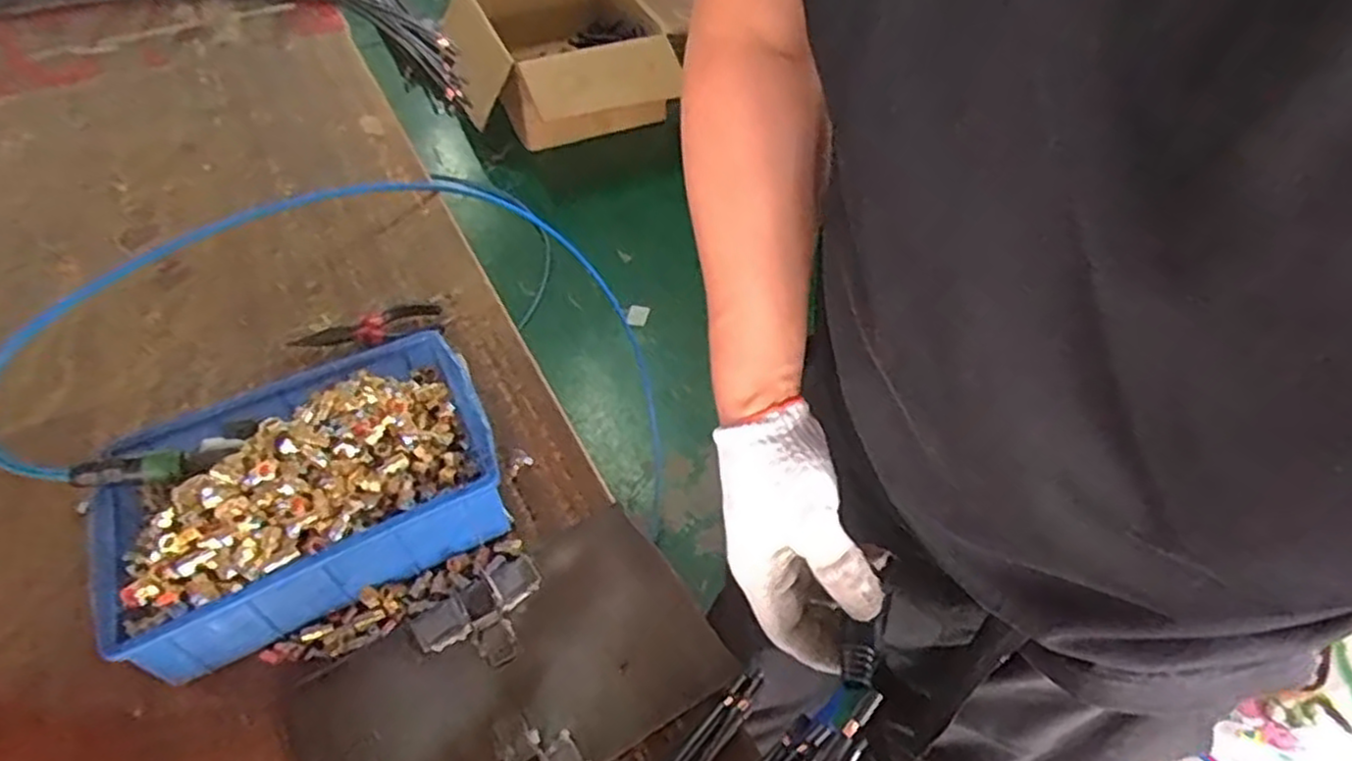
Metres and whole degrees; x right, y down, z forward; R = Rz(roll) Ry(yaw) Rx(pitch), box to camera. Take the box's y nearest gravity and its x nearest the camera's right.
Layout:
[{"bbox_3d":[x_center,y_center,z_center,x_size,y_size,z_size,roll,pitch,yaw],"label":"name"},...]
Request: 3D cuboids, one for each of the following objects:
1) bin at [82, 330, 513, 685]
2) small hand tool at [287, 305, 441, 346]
[{"bbox_3d":[-0.302,0.094,0.636,0.300,0.109,0.221,-23,52,-18],"label":"bin"},{"bbox_3d":[-0.331,-0.057,0.823,0.149,0.026,0.029,-17,50,-14],"label":"small hand tool"}]

